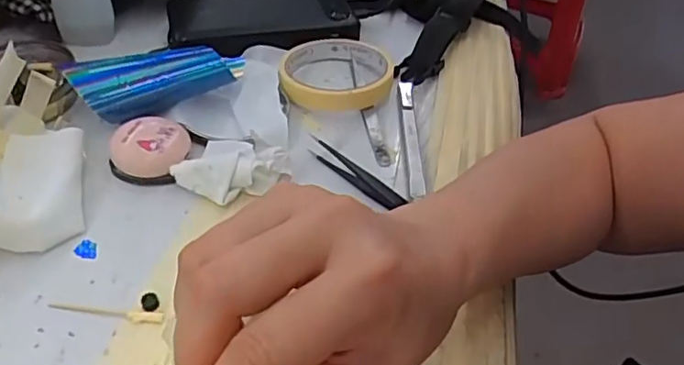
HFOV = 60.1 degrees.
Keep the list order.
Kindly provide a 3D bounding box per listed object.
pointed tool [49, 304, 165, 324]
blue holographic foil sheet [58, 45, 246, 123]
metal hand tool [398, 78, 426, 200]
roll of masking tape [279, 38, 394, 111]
[{"bbox_3d":[-0.121,0.067,0.302,0.059,0.004,0.007,7,43,0],"label":"pointed tool"},{"bbox_3d":[-0.127,-0.069,0.408,0.113,0.041,0.030,-5,43,-11],"label":"blue holographic foil sheet"},{"bbox_3d":[0.050,-0.040,0.427,0.012,0.004,0.132,4,43,-3],"label":"metal hand tool"},{"bbox_3d":[-0.004,-0.087,0.461,0.085,0.020,0.085,2,42,-3],"label":"roll of masking tape"}]

